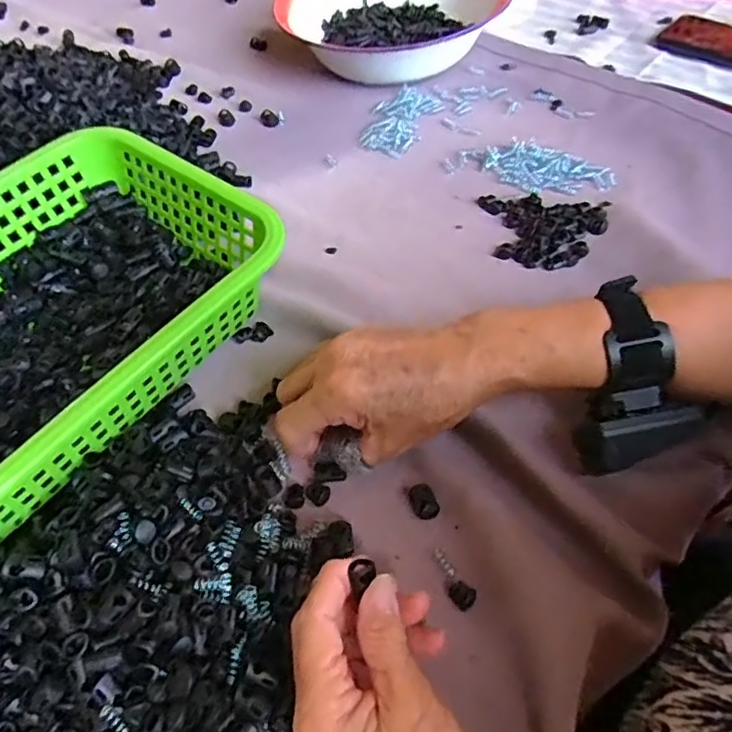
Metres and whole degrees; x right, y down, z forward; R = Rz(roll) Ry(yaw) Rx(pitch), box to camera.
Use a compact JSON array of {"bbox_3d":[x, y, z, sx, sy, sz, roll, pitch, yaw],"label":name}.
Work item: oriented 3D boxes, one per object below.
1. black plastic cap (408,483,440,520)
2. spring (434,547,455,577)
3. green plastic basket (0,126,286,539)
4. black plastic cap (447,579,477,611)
[{"bbox_3d":[0.034,0.081,0.350,0.015,0.009,0.021,-19,55,-8],"label":"black plastic cap"},{"bbox_3d":[0.045,0.112,0.332,0.006,0.004,0.018,-28,55,-15],"label":"spring"},{"bbox_3d":[-0.213,-0.023,0.389,0.200,0.100,0.290,30,62,24],"label":"green plastic basket"},{"bbox_3d":[0.052,0.125,0.319,0.014,0.005,0.013,33,63,26],"label":"black plastic cap"}]

